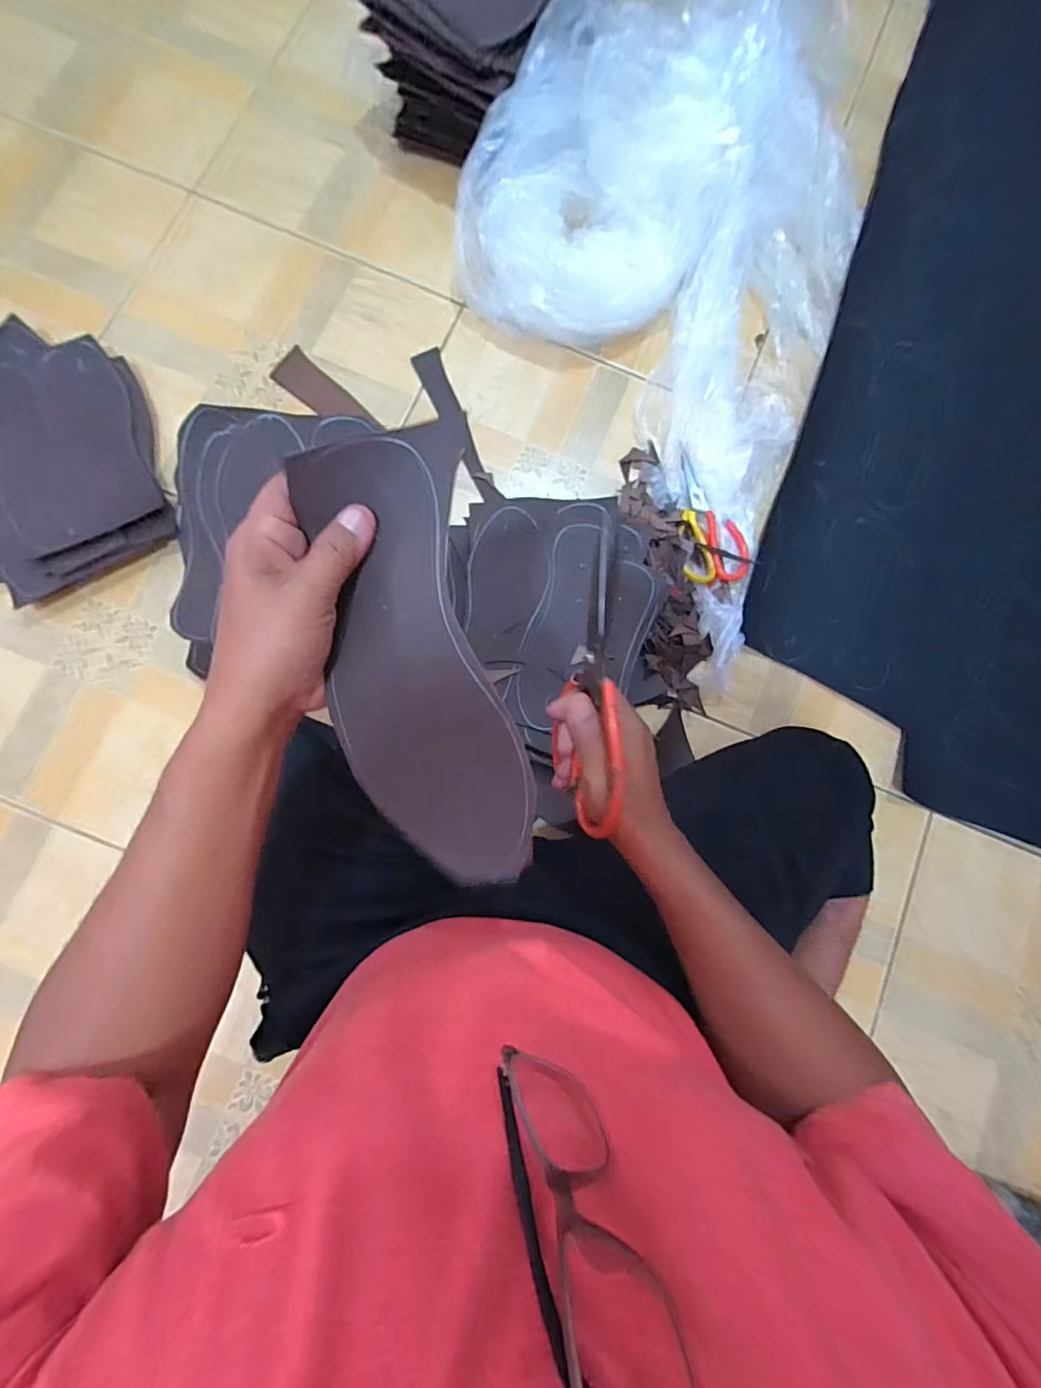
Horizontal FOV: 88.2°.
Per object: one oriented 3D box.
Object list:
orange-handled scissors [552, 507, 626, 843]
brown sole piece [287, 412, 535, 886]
[{"bbox_3d":[0.051,-0.009,0.367,0.023,0.057,0.212,0,91,-4],"label":"orange-handled scissors"},{"bbox_3d":[-0.058,-0.012,0.297,0.098,0.018,0.247,-10,97,6],"label":"brown sole piece"}]

